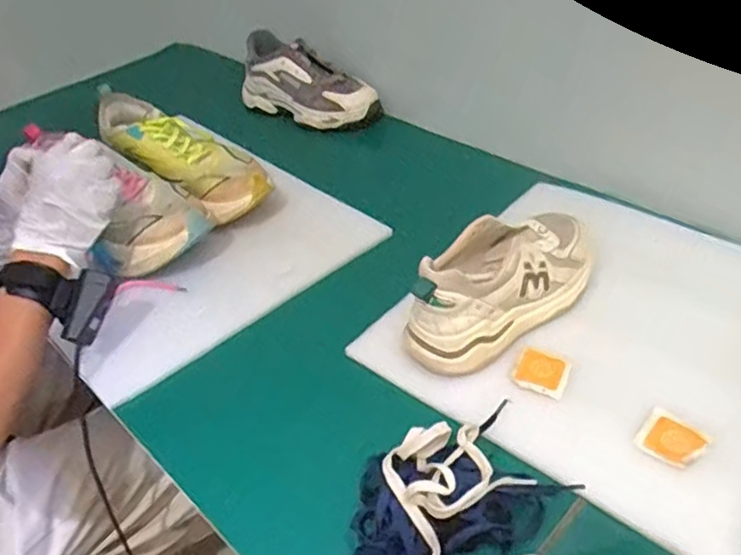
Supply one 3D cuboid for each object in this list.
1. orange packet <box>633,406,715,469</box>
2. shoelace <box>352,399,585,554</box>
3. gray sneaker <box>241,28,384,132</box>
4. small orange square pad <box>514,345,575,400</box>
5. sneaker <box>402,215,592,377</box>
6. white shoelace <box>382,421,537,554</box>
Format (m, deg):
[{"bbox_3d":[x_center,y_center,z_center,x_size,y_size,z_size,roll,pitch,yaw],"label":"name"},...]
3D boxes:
[{"bbox_3d":[0.244,0.130,0.523,0.047,0.006,0.046,27,50,34],"label":"orange packet"},{"bbox_3d":[0.064,0.160,0.498,0.166,0.030,0.119,-13,40,-8],"label":"shoelace"},{"bbox_3d":[-0.104,-0.309,1.054,0.255,0.117,0.084,14,44,23],"label":"gray sneaker"},{"bbox_3d":[0.158,0.086,0.591,0.047,0.007,0.047,20,46,28],"label":"small orange square pad"},{"bbox_3d":[0.133,-0.001,0.627,0.236,0.092,0.088,-33,46,-28],"label":"sneaker"},{"bbox_3d":[0.082,0.182,0.457,0.117,0.052,0.177,-18,41,-14],"label":"white shoelace"}]

